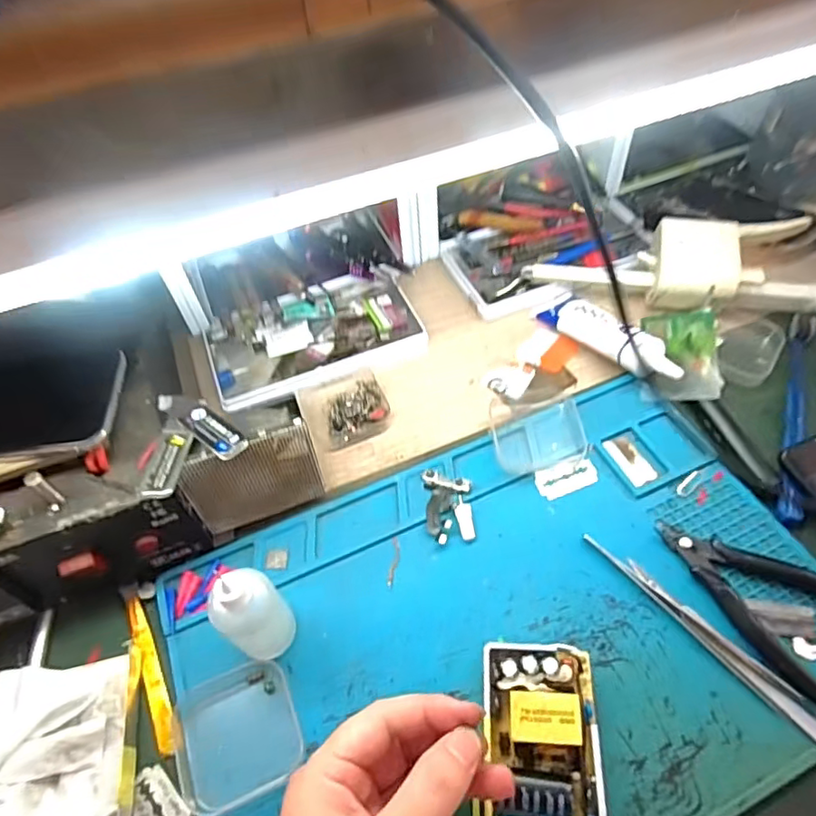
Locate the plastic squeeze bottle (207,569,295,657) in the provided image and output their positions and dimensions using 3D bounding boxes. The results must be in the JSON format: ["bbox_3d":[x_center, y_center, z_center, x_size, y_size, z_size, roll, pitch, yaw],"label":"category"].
[{"bbox_3d":[-0.081,0.114,0.310,0.030,0.081,0.033,-2,52,3],"label":"plastic squeeze bottle"}]

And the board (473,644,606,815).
[{"bbox_3d":[0.063,0.184,0.270,0.057,0.028,0.132,1,58,6],"label":"board"}]

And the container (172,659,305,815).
[{"bbox_3d":[-0.094,0.176,0.311,0.065,0.012,0.066,-23,54,-13],"label":"container"}]

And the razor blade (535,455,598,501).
[{"bbox_3d":[0.111,0.049,0.396,0.044,0.004,0.022,-16,62,-6],"label":"razor blade"}]

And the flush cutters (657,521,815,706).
[{"bbox_3d":[0.211,0.104,0.337,0.073,0.010,0.118,-31,56,-18],"label":"flush cutters"}]

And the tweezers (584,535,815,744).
[{"bbox_3d":[0.168,0.131,0.325,0.013,0.006,0.159,-37,59,-22],"label":"tweezers"}]

